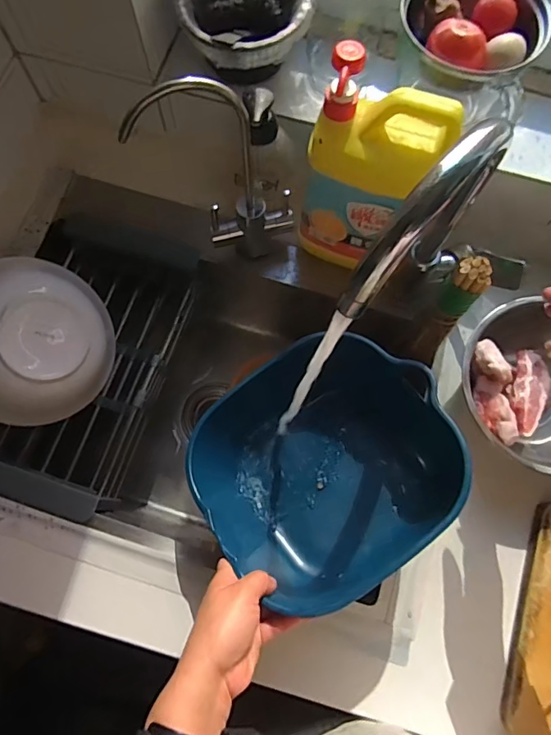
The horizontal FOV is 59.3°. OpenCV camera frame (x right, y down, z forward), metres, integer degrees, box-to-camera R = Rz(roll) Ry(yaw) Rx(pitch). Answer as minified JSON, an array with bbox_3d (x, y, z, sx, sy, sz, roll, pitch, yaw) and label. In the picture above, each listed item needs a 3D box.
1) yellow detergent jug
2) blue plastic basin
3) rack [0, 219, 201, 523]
[{"bbox_3d":[0.100,-0.201,0.522,0.140,0.230,0.080,23,75,5],"label":"yellow detergent jug"},{"bbox_3d":[0.048,0.106,0.501,0.244,0.153,0.212,-24,76,-7],"label":"blue plastic basin"},{"bbox_3d":[-0.257,-0.006,0.659,0.210,0.086,0.373,17,75,4],"label":"rack"}]

